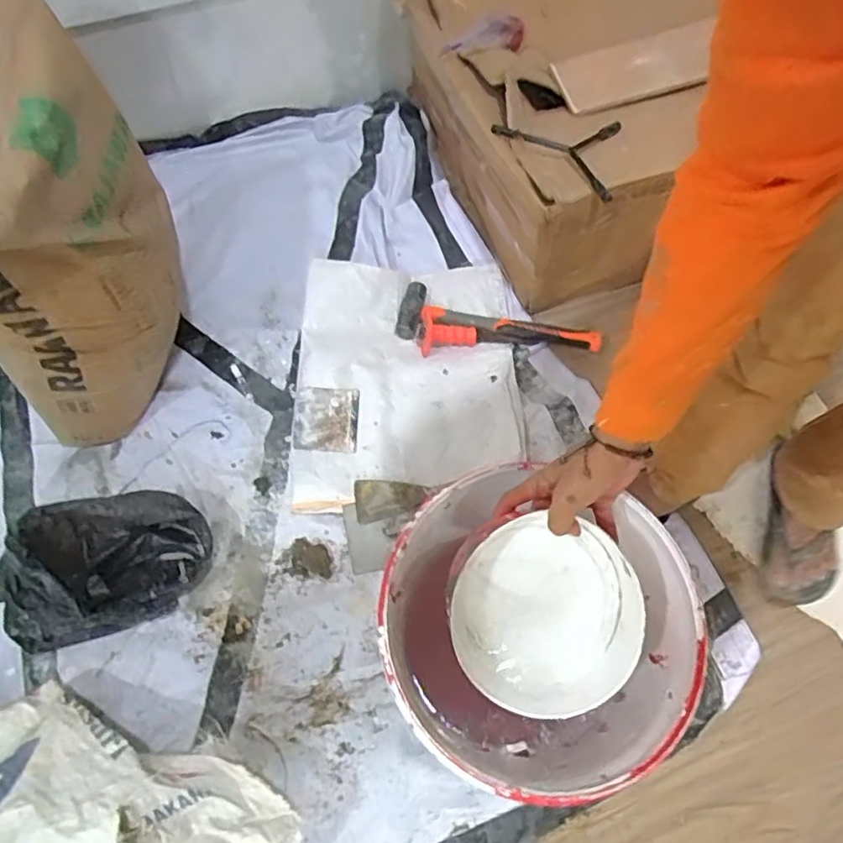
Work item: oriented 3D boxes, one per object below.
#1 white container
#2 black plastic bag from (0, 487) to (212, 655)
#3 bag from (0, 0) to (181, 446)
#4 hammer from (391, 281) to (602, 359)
[{"bbox_3d":[0.119,0.177,0.579,0.182,0.065,0.167,1,67,-2],"label":"white container"},{"bbox_3d":[-0.443,0.193,0.846,0.281,0.148,0.172,-15,68,-9],"label":"black plastic bag"},{"bbox_3d":[-0.454,-0.218,0.811,0.204,0.462,0.318,-1,67,-3],"label":"bag"},{"bbox_3d":[0.133,-0.157,1.085,0.353,0.040,0.124,13,67,3],"label":"hammer"}]

